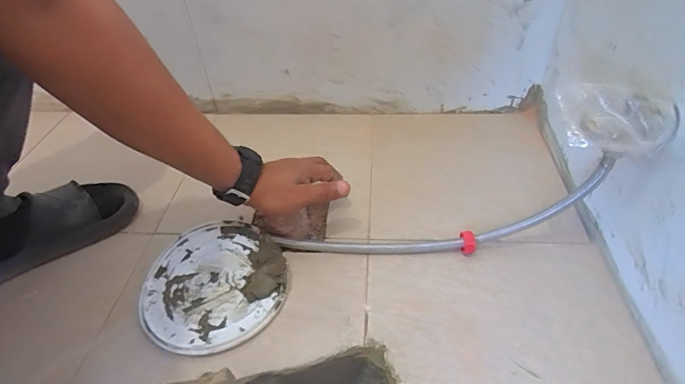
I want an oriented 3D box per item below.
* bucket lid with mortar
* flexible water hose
[{"bbox_3d":[-0.154,0.107,0.481,0.164,0.026,0.164,-2,42,2],"label":"bucket lid with mortar"},{"bbox_3d":[0.105,0.039,0.493,0.392,0.097,0.025,-11,41,13],"label":"flexible water hose"}]

